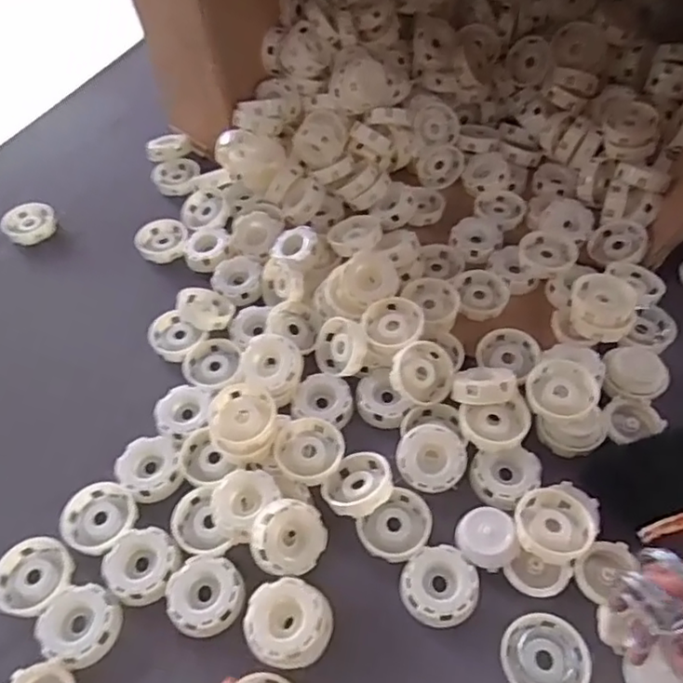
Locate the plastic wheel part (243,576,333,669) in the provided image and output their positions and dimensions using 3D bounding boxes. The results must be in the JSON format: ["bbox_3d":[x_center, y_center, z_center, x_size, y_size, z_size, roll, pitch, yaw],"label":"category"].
[{"bbox_3d":[-0.043,0.235,0.512,0.068,0.033,0.063,-2,53,3],"label":"plastic wheel part"}]

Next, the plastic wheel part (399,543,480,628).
[{"bbox_3d":[0.086,0.211,0.535,0.064,0.015,0.064,-2,53,3],"label":"plastic wheel part"}]

